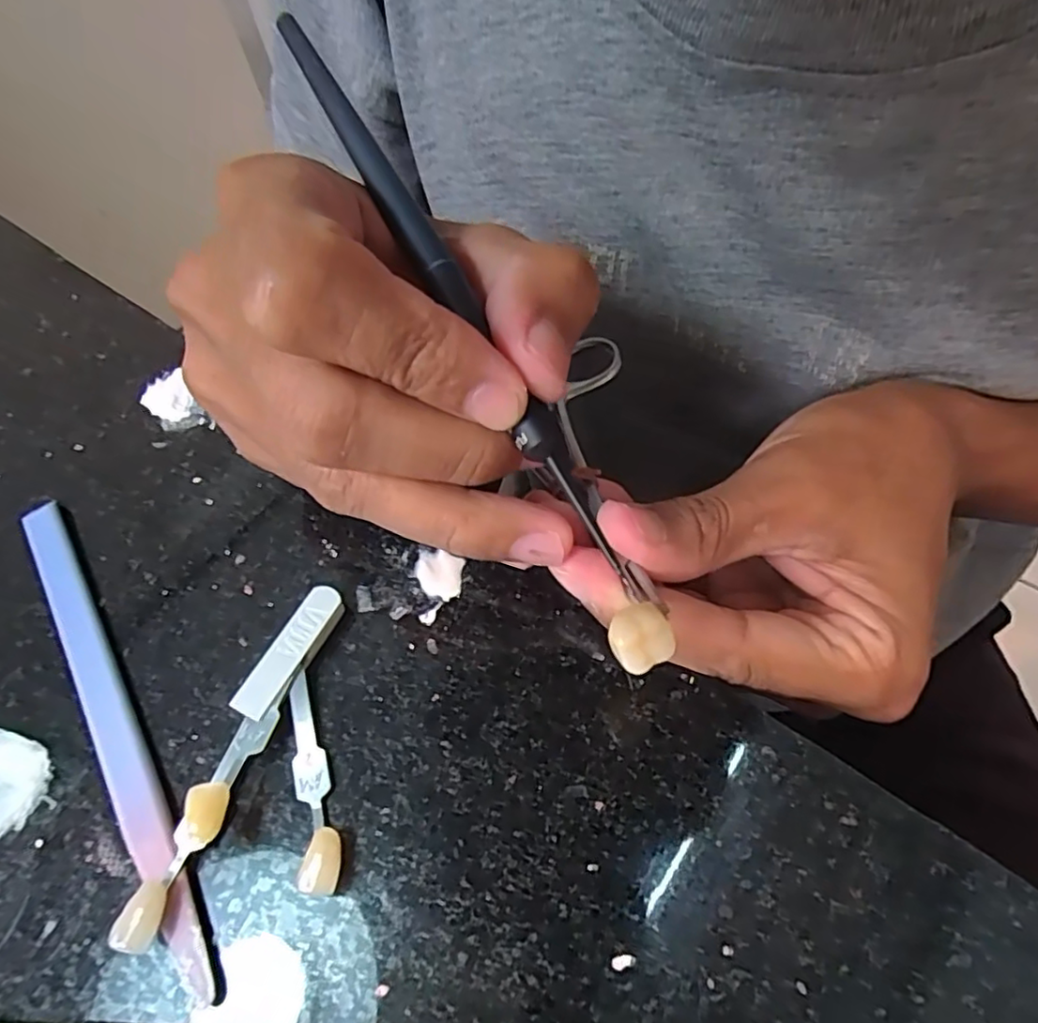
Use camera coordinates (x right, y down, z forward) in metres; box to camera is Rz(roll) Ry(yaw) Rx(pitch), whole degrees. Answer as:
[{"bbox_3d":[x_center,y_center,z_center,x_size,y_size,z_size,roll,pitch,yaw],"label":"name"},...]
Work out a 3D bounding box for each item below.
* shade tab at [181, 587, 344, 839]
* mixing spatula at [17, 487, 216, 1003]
[{"bbox_3d":[-0.057,0.043,0.141,0.012,0.008,0.056,14,60,15],"label":"shade tab"},{"bbox_3d":[-0.097,0.045,0.146,0.009,0.007,0.134,-34,60,-15],"label":"mixing spatula"}]

